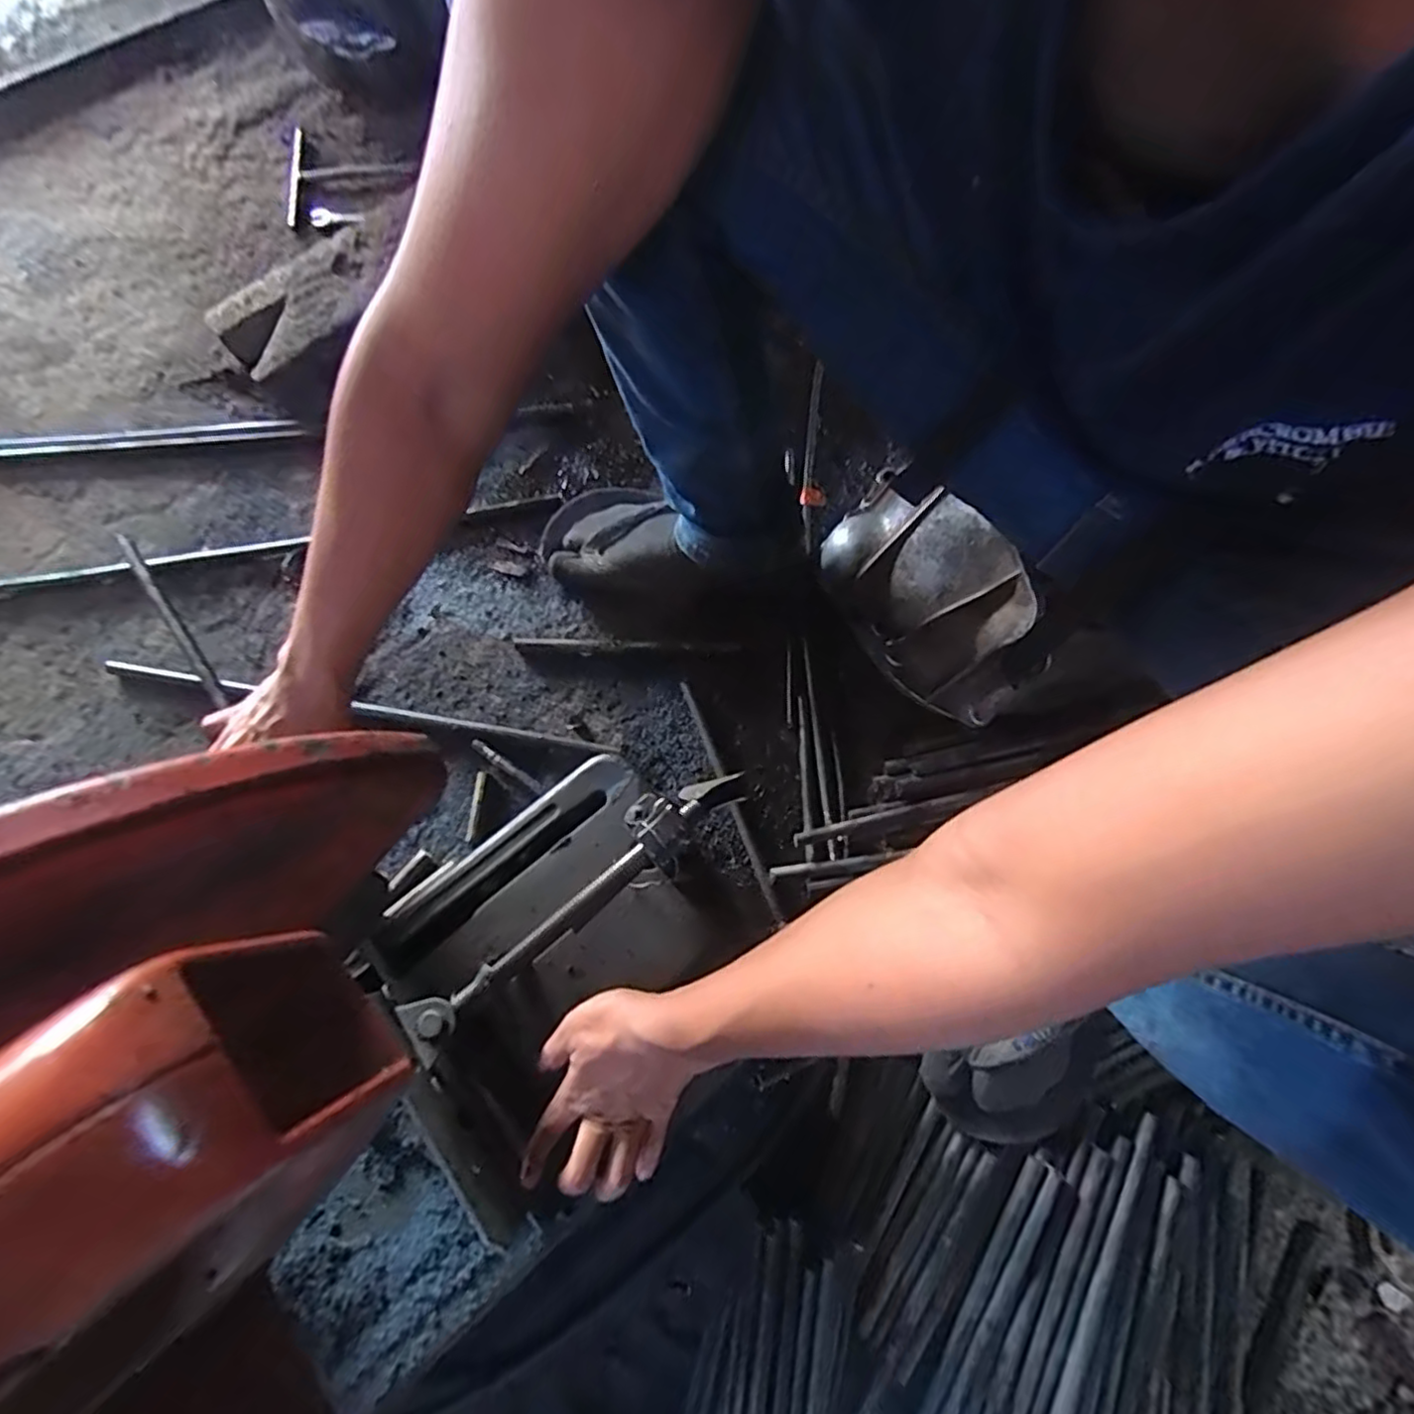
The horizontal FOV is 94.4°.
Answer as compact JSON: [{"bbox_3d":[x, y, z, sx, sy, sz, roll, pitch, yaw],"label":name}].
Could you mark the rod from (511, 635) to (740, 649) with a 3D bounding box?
[{"bbox_3d":[-0.079,-0.064,0.636,0.217,0.007,0.010,2,73,0],"label":"rod"}]

